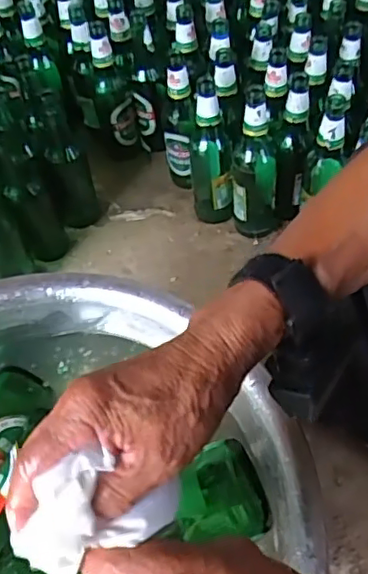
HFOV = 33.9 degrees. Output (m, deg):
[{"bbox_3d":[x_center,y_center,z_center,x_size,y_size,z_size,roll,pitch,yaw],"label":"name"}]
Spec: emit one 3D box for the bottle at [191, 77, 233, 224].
[{"bbox_3d":[0.043,-0.210,0.966,0.065,0.250,0.071,-3,55,3],"label":"bottle"}]

